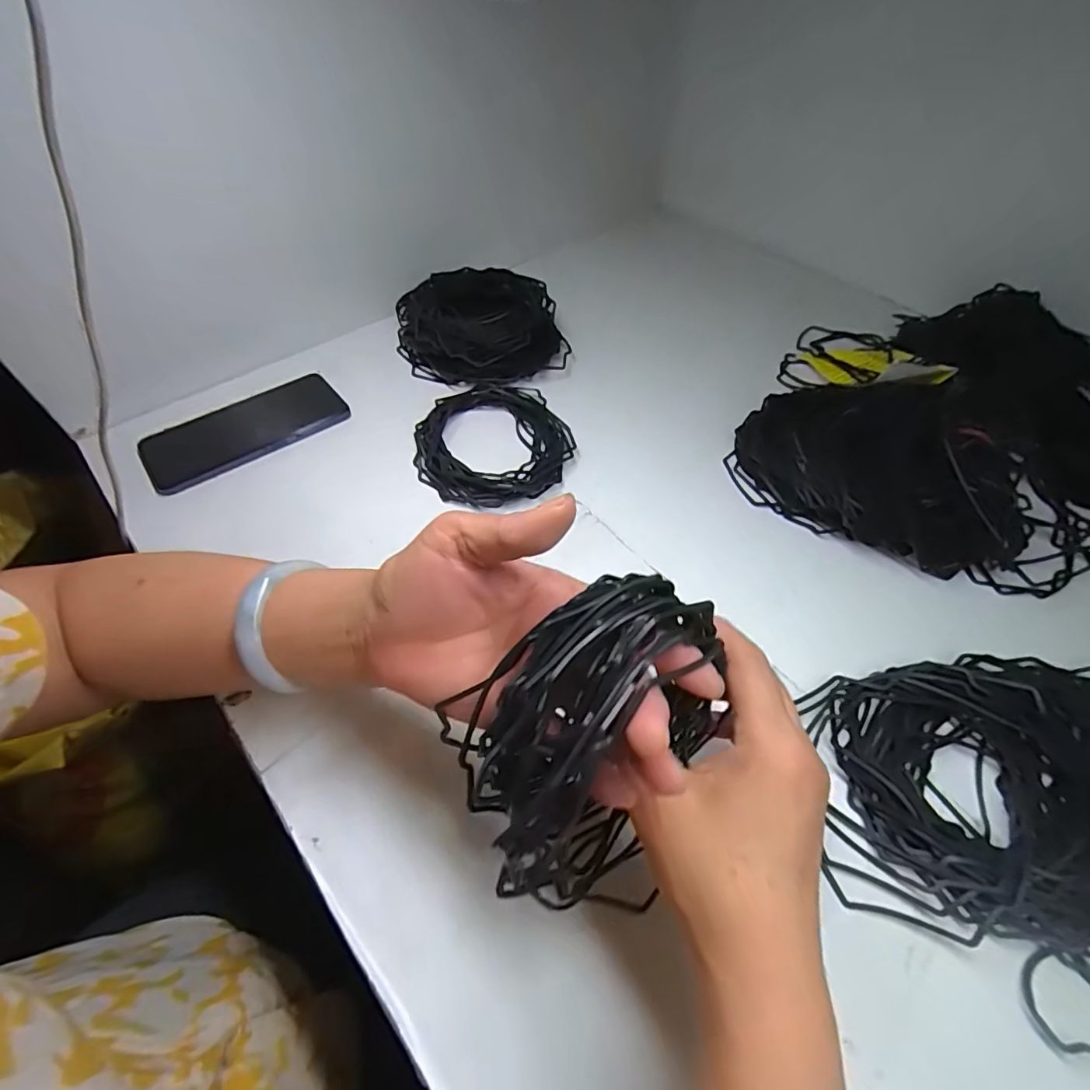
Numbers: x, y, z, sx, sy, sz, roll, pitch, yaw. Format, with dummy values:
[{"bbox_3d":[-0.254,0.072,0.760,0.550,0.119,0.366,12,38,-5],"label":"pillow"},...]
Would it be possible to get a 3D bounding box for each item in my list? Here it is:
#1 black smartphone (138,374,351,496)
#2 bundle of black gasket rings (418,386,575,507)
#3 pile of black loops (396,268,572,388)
[{"bbox_3d":[-0.264,-0.101,0.457,0.165,0.014,0.073,-34,61,-22],"label":"black smartphone"},{"bbox_3d":[-0.045,-0.094,0.450,0.133,0.016,0.135,-11,55,-8],"label":"bundle of black gasket rings"},{"bbox_3d":[-0.069,-0.230,0.533,0.156,0.047,0.165,-18,56,-12],"label":"pile of black loops"}]

